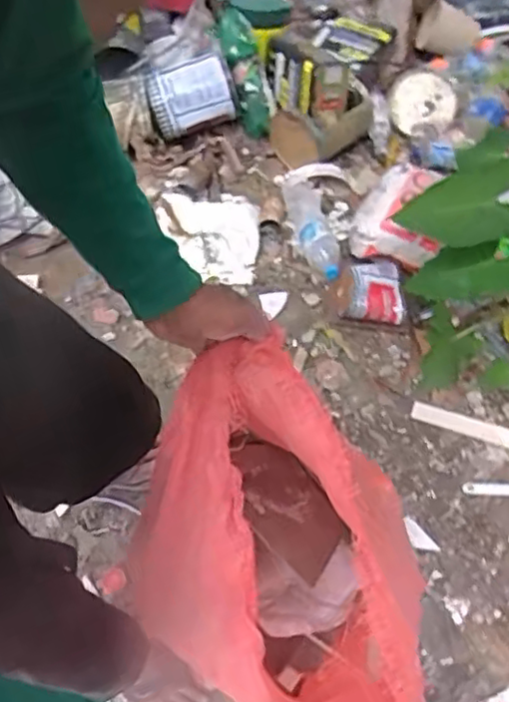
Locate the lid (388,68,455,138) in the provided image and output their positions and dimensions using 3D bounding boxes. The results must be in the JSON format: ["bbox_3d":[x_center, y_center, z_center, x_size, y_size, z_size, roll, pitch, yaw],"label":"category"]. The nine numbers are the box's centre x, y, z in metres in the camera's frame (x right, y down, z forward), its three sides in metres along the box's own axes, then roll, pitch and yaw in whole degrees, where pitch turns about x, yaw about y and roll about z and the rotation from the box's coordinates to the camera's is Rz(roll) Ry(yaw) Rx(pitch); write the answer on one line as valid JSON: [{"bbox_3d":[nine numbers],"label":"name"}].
[{"bbox_3d":[0.433,-0.648,1.712,0.160,0.027,0.197,-36,66,15],"label":"lid"}]

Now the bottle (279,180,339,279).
[{"bbox_3d":[0.132,-0.286,1.502,0.082,0.070,0.301,-14,52,-3],"label":"bottle"}]

